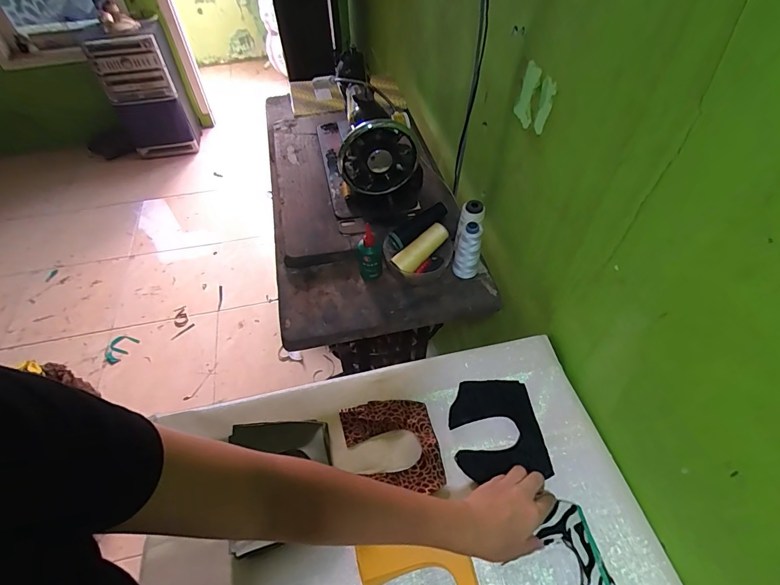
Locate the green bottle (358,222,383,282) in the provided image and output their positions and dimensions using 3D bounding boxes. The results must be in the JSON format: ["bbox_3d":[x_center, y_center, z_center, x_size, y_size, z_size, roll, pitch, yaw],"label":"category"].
[{"bbox_3d":[-0.035,-0.066,0.716,0.038,0.103,0.039,-6,51,-4],"label":"green bottle"}]

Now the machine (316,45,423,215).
[{"bbox_3d":[-0.056,-0.337,0.841,0.173,0.209,0.383,-10,52,-7],"label":"machine"}]

